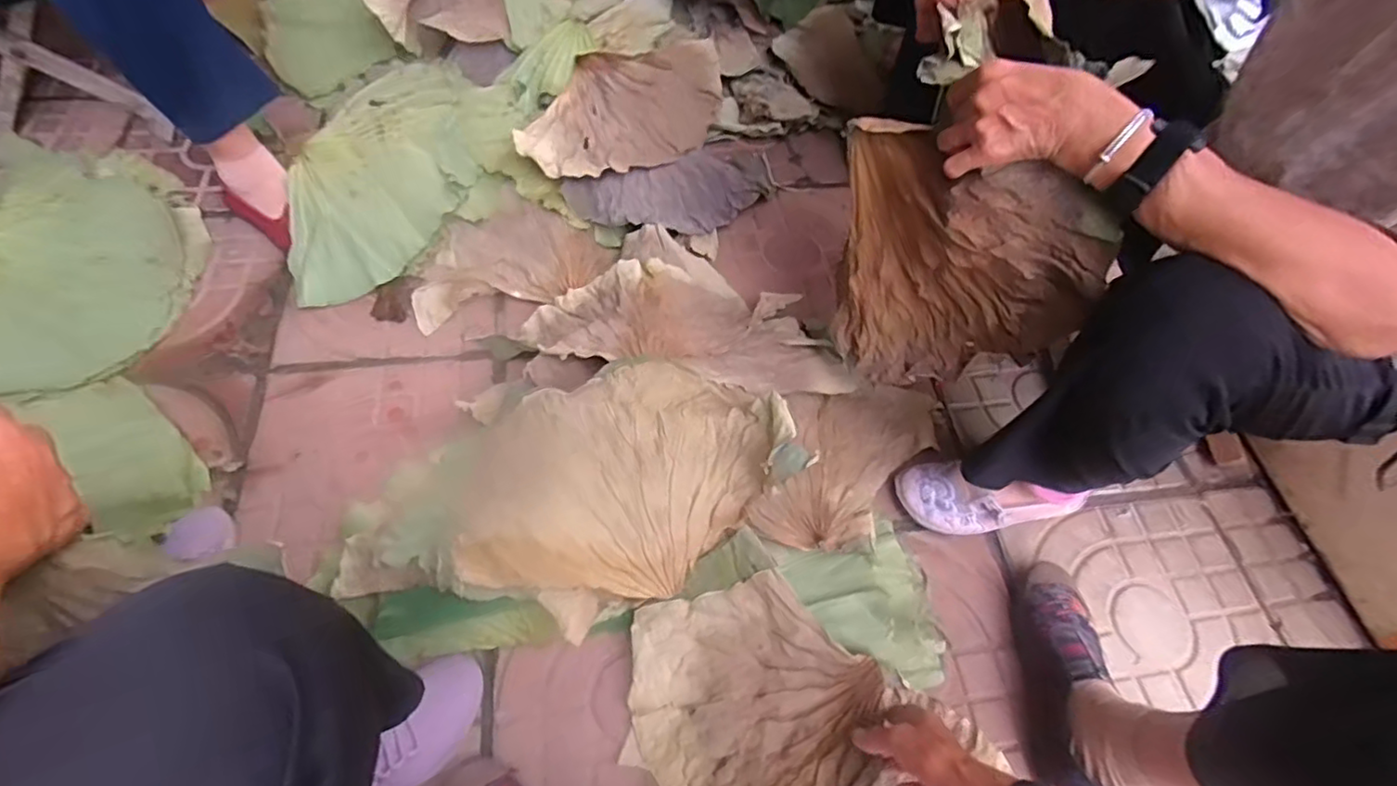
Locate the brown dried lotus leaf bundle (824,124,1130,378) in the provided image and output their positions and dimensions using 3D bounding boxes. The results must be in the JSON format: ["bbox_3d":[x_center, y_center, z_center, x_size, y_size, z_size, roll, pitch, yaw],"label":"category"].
[{"bbox_3d":[0.224,-0.119,0.623,0.042,0.290,0.257,-35,68,-21],"label":"brown dried lotus leaf bundle"}]

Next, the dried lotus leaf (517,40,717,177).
[{"bbox_3d":[-0.117,-0.484,1.066,0.236,0.062,0.386,28,62,12],"label":"dried lotus leaf"}]

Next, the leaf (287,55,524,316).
[{"bbox_3d":[-0.473,-0.355,1.015,0.280,0.086,0.487,8,60,0],"label":"leaf"}]

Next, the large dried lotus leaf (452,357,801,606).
[{"bbox_3d":[-0.085,0.091,0.698,0.361,0.090,0.233,-29,66,-19],"label":"large dried lotus leaf"}]

